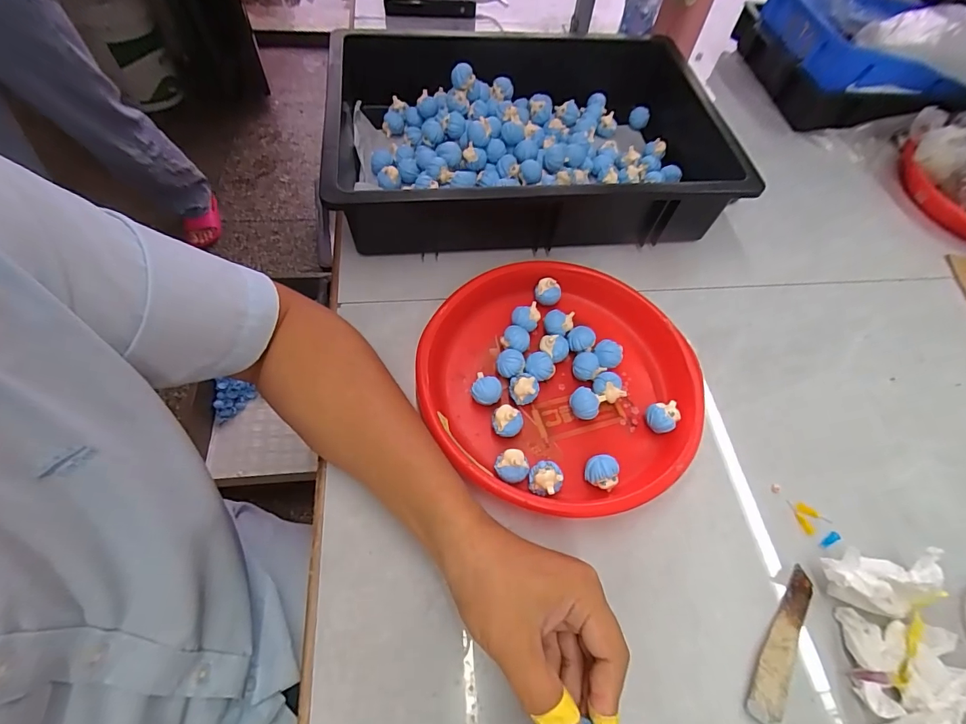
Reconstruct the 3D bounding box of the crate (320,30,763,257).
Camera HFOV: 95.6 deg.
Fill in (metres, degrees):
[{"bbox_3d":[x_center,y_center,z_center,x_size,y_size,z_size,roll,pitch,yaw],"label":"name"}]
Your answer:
[{"bbox_3d":[0.058,-0.279,0.548,0.460,0.097,0.318,-5,61,-6],"label":"crate"}]

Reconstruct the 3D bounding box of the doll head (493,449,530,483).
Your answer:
[{"bbox_3d":[0.023,0.089,0.367,0.025,0.027,0.026,2,60,-3],"label":"doll head"}]

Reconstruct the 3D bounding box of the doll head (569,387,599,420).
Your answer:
[{"bbox_3d":[0.092,0.039,0.405,0.024,0.022,0.026,9,60,2],"label":"doll head"}]

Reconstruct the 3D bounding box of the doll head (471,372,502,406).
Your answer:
[{"bbox_3d":[0.004,0.027,0.405,0.027,0.027,0.025,19,61,7],"label":"doll head"}]

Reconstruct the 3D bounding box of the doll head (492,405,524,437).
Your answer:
[{"bbox_3d":[0.022,0.054,0.386,0.026,0.029,0.021,17,60,6],"label":"doll head"}]

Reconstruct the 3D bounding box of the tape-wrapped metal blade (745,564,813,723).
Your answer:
[{"bbox_3d":[0.227,0.211,0.331,0.022,0.006,0.118,35,59,15],"label":"tape-wrapped metal blade"}]

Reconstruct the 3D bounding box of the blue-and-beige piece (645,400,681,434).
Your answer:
[{"bbox_3d":[0.164,0.051,0.405,0.027,0.025,0.028,37,64,16],"label":"blue-and-beige piece"}]

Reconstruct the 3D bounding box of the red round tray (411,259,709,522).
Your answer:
[{"bbox_3d":[0.069,0.016,0.412,0.246,0.038,0.244,2,60,-3],"label":"red round tray"}]

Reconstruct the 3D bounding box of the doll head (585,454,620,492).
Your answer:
[{"bbox_3d":[0.101,0.093,0.369,0.027,0.023,0.024,38,65,17],"label":"doll head"}]

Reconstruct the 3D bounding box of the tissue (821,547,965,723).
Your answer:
[{"bbox_3d":[0.304,0.212,0.313,0.085,0.045,0.134,0,60,-4],"label":"tissue"}]

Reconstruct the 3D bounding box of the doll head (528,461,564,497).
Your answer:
[{"bbox_3d":[0.051,0.098,0.363,0.028,0.025,0.026,2,60,-3],"label":"doll head"}]

